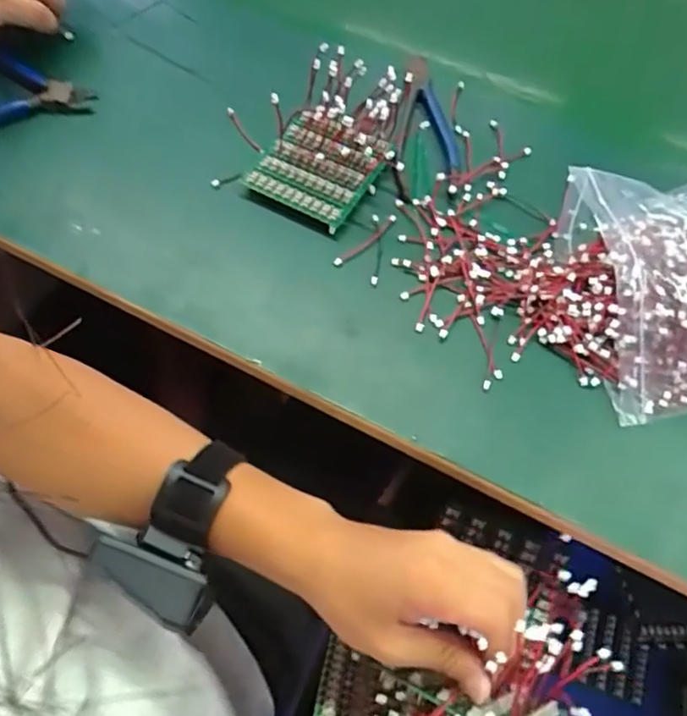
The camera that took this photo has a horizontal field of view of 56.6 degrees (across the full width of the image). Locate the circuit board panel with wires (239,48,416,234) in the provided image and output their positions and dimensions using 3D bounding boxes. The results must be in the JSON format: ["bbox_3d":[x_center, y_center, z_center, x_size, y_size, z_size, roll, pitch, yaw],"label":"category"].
[{"bbox_3d":[-0.015,-0.157,0.437,0.093,0.060,0.109,35,78,18],"label":"circuit board panel with wires"}]

